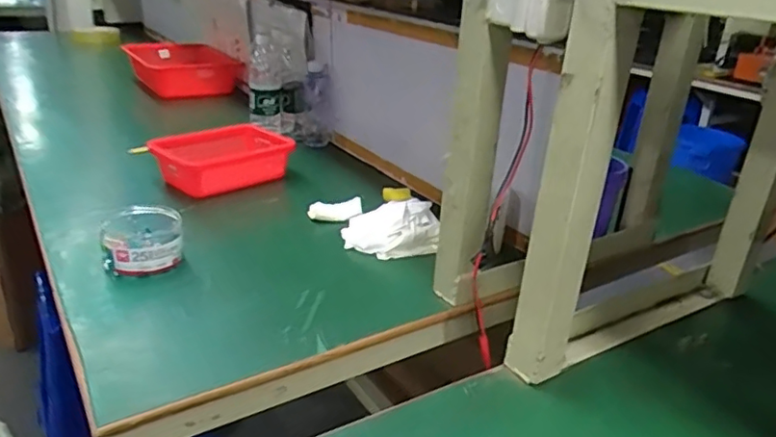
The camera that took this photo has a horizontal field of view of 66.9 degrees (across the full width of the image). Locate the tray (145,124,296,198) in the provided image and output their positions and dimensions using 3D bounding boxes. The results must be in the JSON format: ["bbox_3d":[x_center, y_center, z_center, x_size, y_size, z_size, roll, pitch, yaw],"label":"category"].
[{"bbox_3d":[-0.293,-0.105,1.040,0.221,0.068,0.147,-16,31,-37],"label":"tray"}]

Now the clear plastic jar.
[{"bbox_3d":[-0.318,0.031,0.761,0.097,0.064,0.112,-5,25,-19],"label":"clear plastic jar"}]

